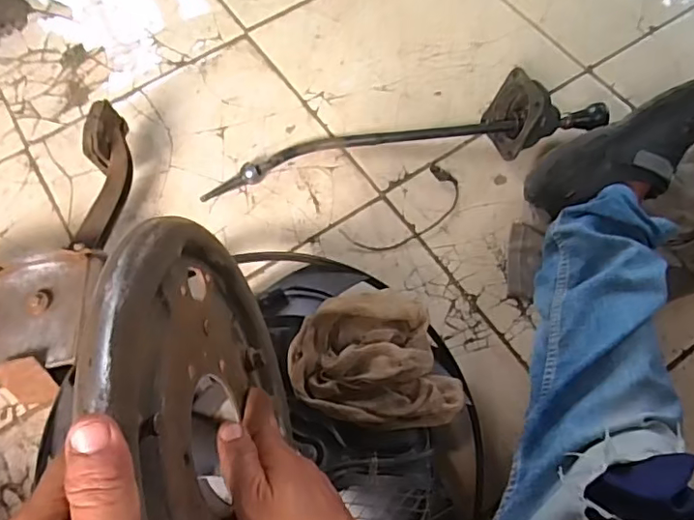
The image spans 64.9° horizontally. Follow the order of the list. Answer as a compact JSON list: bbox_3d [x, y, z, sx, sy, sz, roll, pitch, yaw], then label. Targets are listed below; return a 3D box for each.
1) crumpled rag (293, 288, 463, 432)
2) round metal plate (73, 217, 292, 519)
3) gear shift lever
[{"bbox_3d":[0.030,0.104,0.589,0.173,0.053,0.141,0,66,3],"label":"crumpled rag"},{"bbox_3d":[-0.083,0.118,0.347,0.052,0.257,0.281,-6,66,-1],"label":"round metal plate"},{"bbox_3d":[0.079,-0.180,0.787,0.581,0.106,0.108,-10,66,-2],"label":"gear shift lever"}]

